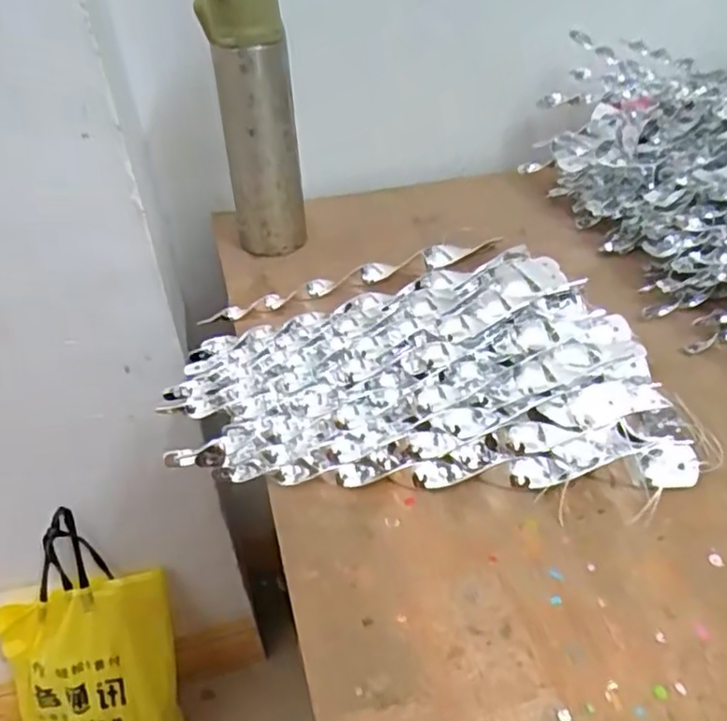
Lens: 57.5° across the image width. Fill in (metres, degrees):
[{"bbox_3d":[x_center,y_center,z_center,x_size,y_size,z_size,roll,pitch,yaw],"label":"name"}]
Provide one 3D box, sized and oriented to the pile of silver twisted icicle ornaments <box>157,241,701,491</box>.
[{"bbox_3d":[0.033,-0.023,0.496,0.325,0.047,0.282,-2,38,1],"label":"pile of silver twisted icicle ornaments"}]

